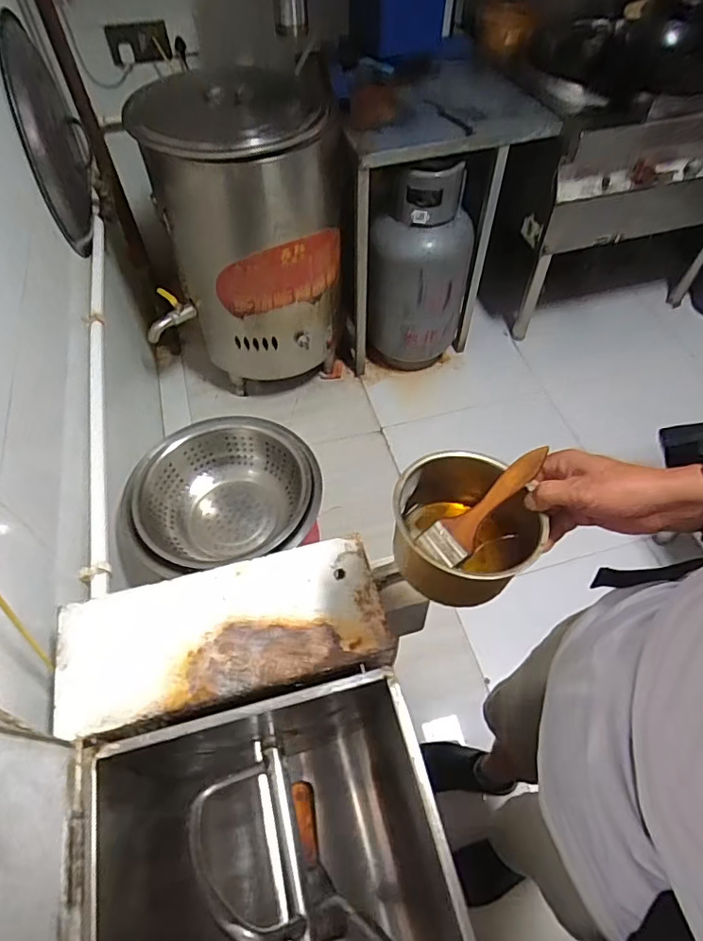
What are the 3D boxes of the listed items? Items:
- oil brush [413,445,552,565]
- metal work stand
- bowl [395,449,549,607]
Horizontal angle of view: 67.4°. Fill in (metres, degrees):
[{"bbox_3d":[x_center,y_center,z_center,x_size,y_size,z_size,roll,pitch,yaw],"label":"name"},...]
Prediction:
[{"bbox_3d":[0.127,0.034,0.484,0.138,0.007,0.040,-41,84,9],"label":"oil brush"},{"bbox_3d":[0.245,-0.790,1.710,0.536,0.747,0.423,-10,56,-7],"label":"metal work stand"},{"bbox_3d":[0.106,0.064,0.508,0.130,0.105,0.126,0,55,0],"label":"bowl"}]

